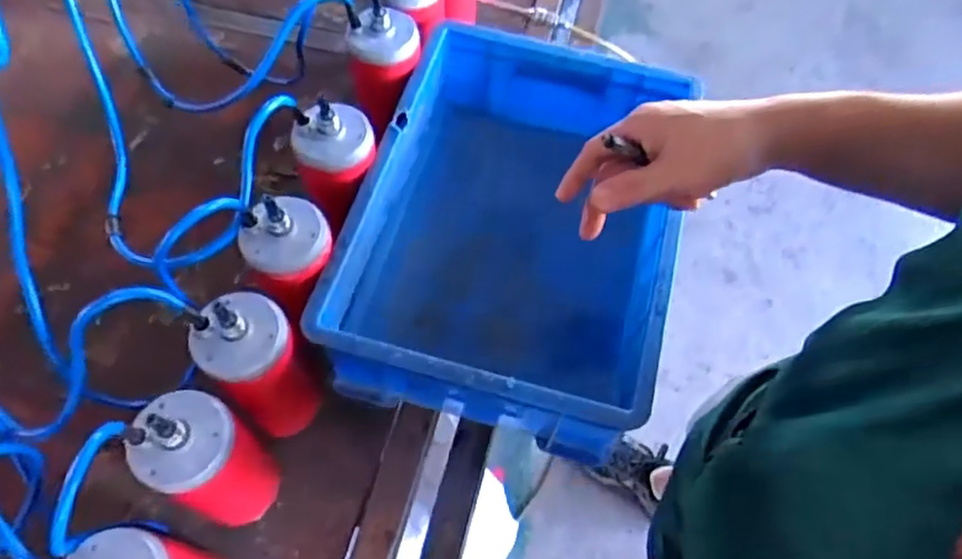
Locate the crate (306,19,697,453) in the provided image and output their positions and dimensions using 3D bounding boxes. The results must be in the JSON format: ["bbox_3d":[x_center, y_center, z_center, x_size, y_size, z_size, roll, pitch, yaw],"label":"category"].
[{"bbox_3d":[0.035,-0.047,0.729,0.291,0.170,0.396,12,62,5],"label":"crate"}]

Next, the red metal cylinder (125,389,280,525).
[{"bbox_3d":[-0.222,0.152,0.576,0.075,0.188,0.078,30,65,14],"label":"red metal cylinder"}]

